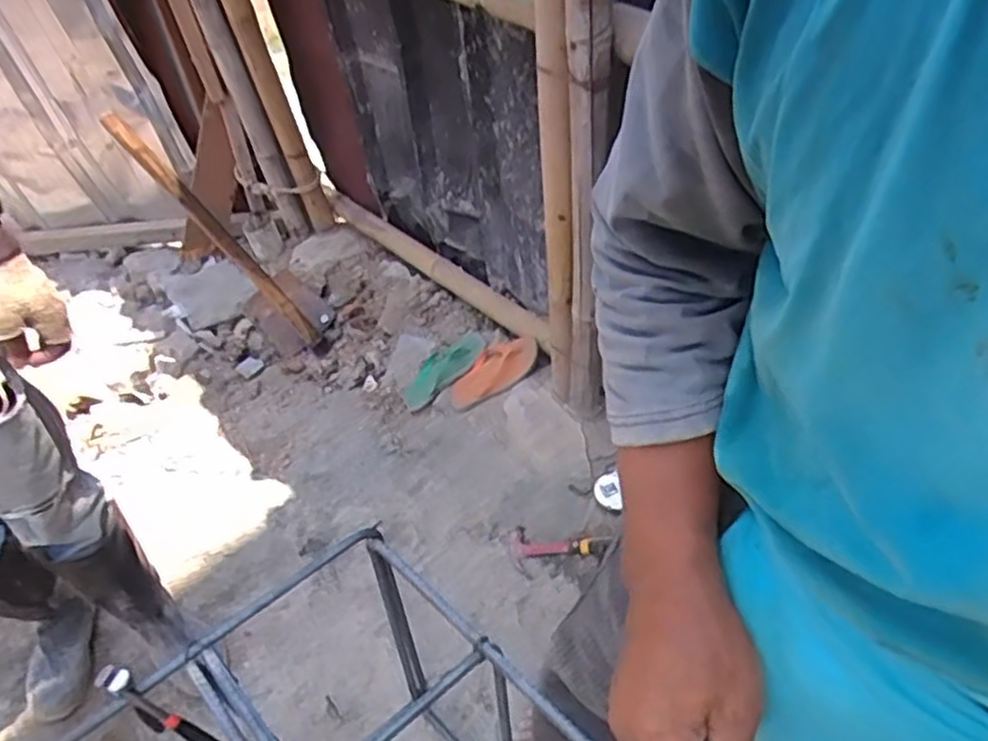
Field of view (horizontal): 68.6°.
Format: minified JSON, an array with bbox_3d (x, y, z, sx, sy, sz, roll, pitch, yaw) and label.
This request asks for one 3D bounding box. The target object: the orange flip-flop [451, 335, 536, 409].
[{"bbox_3d":[-0.002,0.002,1.554,0.234,0.045,0.103,-34,39,23],"label":"orange flip-flop"}]

